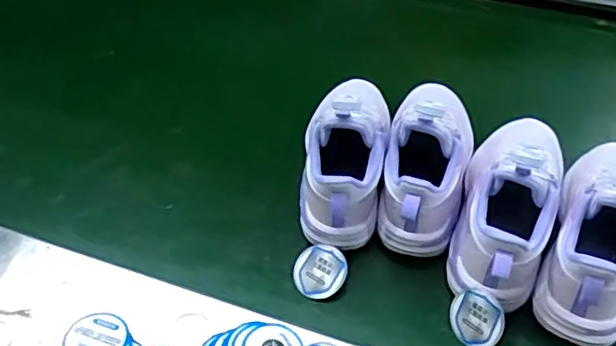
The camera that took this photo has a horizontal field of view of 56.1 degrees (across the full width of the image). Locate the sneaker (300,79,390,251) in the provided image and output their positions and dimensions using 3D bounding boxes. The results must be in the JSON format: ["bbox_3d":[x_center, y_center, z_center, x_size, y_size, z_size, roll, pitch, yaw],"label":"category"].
[{"bbox_3d":[0.040,-0.030,0.563,0.076,0.106,0.199,9,53,12],"label":"sneaker"}]

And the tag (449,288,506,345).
[{"bbox_3d":[0.139,0.121,0.478,0.004,0.047,0.047,6,10,-43],"label":"tag"}]

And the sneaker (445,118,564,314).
[{"bbox_3d":[0.187,0.013,0.521,0.085,0.105,0.217,16,55,18],"label":"sneaker"}]

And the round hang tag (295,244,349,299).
[{"bbox_3d":[0.010,0.088,0.524,0.048,0.008,0.048,-9,62,18],"label":"round hang tag"}]

